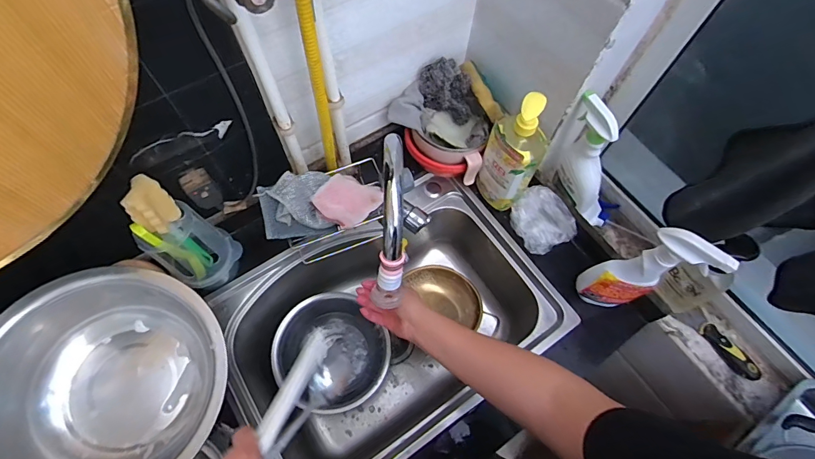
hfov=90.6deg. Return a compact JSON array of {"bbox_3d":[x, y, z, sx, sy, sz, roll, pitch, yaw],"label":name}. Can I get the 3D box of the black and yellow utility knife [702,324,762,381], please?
[{"bbox_3d":[0.571,0.215,0.712,0.018,0.034,0.107,-15,63,-42],"label":"black and yellow utility knife"}]

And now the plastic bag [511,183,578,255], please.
[{"bbox_3d":[0.261,-0.020,0.789,0.090,0.062,0.119,-26,69,-13],"label":"plastic bag"}]

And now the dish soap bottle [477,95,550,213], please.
[{"bbox_3d":[0.189,-0.135,0.716,0.095,0.263,0.076,37,70,14],"label":"dish soap bottle"}]

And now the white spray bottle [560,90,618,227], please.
[{"bbox_3d":[0.320,-0.111,0.726,0.050,0.279,0.101,-39,50,-17],"label":"white spray bottle"}]

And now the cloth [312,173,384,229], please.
[{"bbox_3d":[-0.096,-0.049,0.641,0.096,0.015,0.086,-39,73,-17],"label":"cloth"}]

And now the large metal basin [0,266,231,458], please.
[{"bbox_3d":[-0.373,0.200,0.518,0.277,0.128,0.273,1,66,-2],"label":"large metal basin"}]

